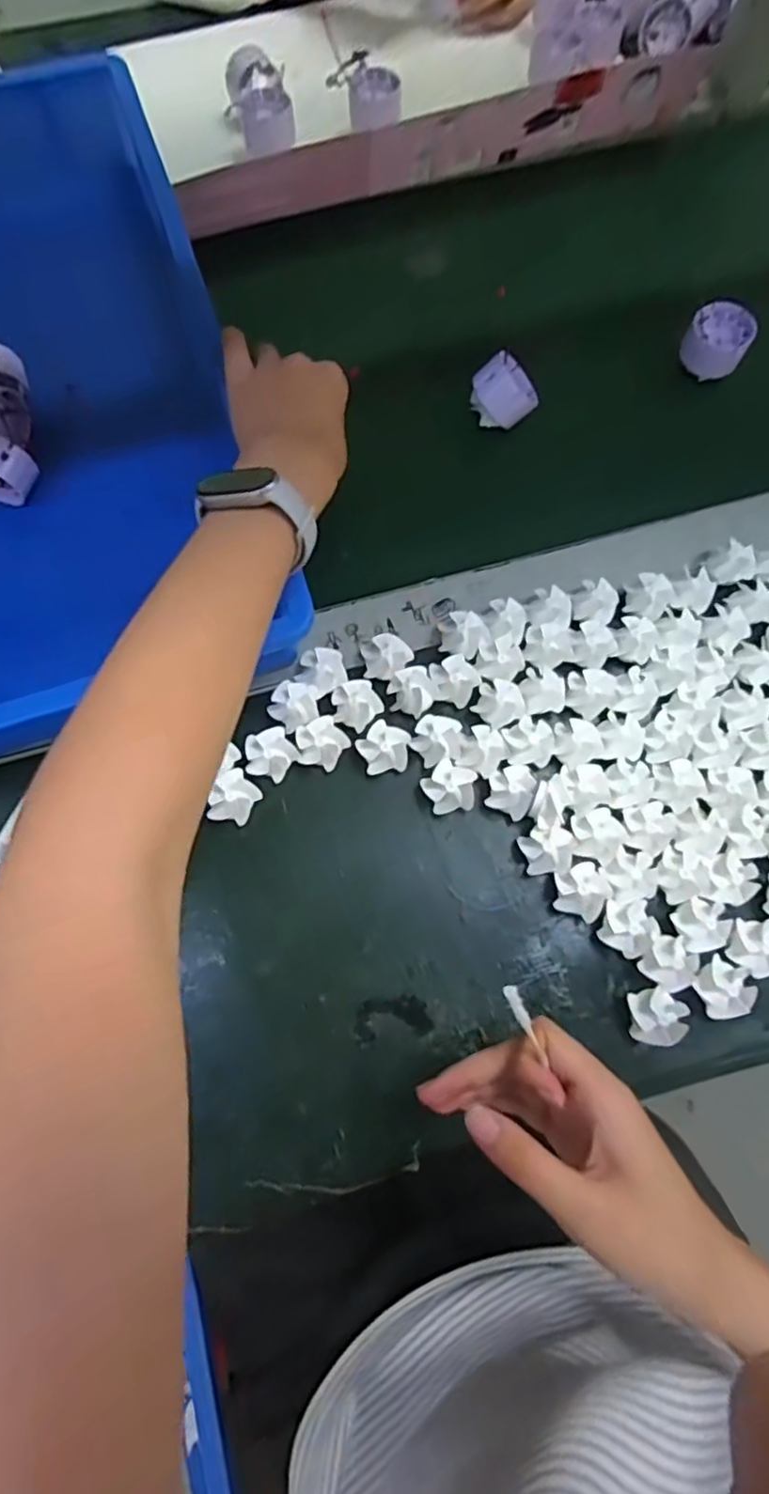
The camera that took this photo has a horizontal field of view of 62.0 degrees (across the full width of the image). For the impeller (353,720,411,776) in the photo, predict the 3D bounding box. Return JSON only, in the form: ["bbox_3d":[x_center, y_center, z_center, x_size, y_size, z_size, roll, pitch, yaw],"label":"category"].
[{"bbox_3d":[-0.001,0.001,0.415,0.034,0.016,0.033,0,74,0],"label":"impeller"}]

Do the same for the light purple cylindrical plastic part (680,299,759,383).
[{"bbox_3d":[0.260,-0.318,0.499,0.046,0.029,0.045,0,74,0],"label":"light purple cylindrical plastic part"}]

